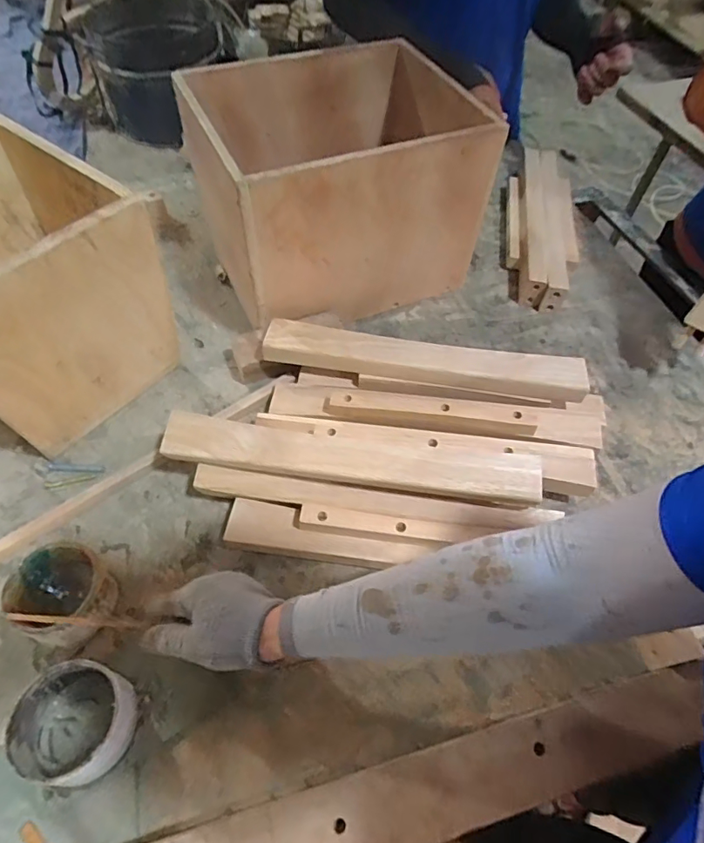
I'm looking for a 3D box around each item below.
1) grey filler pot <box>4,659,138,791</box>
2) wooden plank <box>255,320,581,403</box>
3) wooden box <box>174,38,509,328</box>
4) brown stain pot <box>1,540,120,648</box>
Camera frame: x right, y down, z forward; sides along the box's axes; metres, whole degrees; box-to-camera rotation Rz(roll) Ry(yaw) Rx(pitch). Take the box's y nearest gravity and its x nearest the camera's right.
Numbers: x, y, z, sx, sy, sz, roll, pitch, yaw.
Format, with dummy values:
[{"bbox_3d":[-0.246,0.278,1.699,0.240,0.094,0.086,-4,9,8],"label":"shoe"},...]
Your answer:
[{"bbox_3d":[-0.223,0.242,0.400,0.085,0.044,0.083,1,55,-1],"label":"grey filler pot"},{"bbox_3d":[0.084,-0.074,0.578,0.366,0.031,0.044,8,56,2],"label":"wooden plank"},{"bbox_3d":[-0.020,-0.317,0.673,0.337,0.243,0.296,-18,57,-14],"label":"wooden box"},{"bbox_3d":[-0.260,0.158,0.452,0.088,0.058,0.081,9,55,5],"label":"brown stain pot"}]

